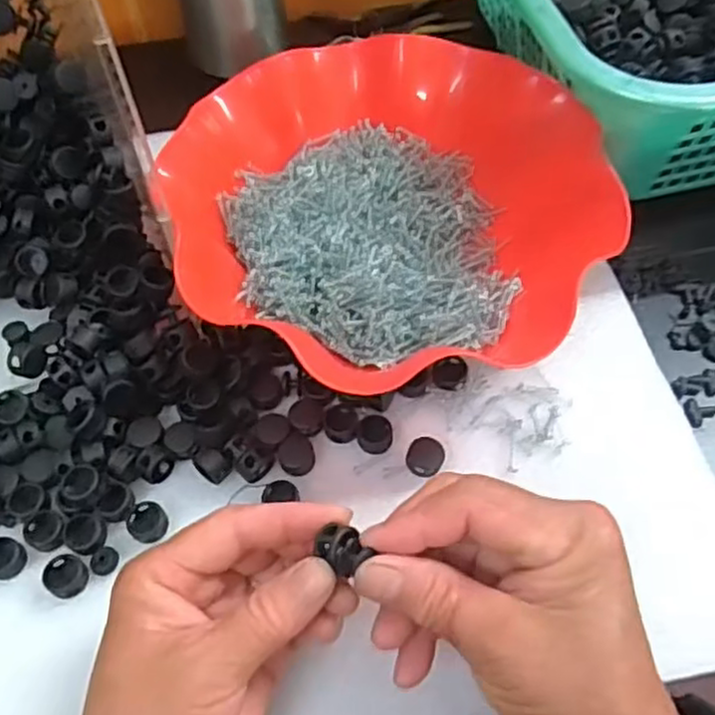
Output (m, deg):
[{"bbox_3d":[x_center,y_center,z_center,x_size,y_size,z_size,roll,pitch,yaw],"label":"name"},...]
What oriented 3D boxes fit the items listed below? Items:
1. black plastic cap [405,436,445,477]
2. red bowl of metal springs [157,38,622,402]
[{"bbox_3d":[0.031,0.047,0.335,0.017,0.009,0.017,-1,58,1],"label":"black plastic cap"},{"bbox_3d":[0.012,-0.080,0.374,0.221,0.063,0.214,-1,58,1],"label":"red bowl of metal springs"}]

